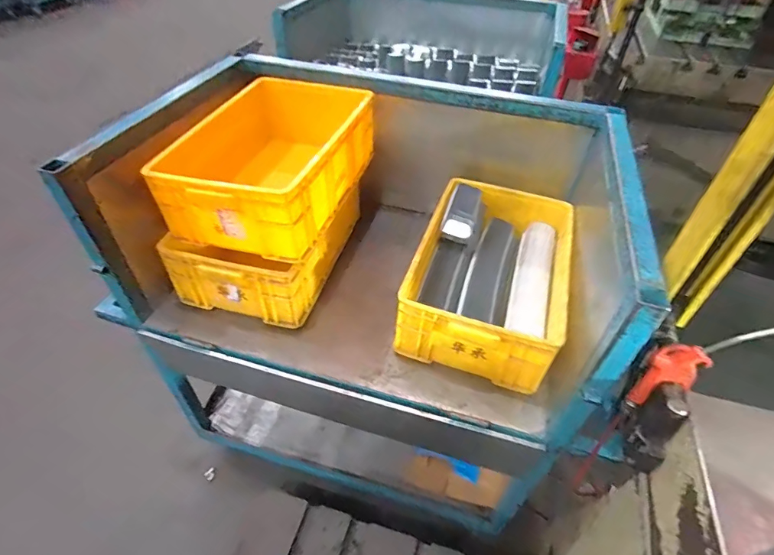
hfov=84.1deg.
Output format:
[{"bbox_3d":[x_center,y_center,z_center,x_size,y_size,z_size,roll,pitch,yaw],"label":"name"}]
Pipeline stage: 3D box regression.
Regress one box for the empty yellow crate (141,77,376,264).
[{"bbox_3d":[-0.232,-0.263,0.954,0.284,0.181,0.488,16,46,12],"label":"empty yellow crate"}]

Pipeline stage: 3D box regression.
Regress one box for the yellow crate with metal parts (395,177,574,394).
[{"bbox_3d":[0.238,-0.014,0.993,0.312,0.166,0.479,16,46,12],"label":"yellow crate with metal parts"}]

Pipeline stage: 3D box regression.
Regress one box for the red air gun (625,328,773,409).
[{"bbox_3d":[0.411,0.121,0.600,0.063,0.230,0.033,26,45,-7],"label":"red air gun"}]

